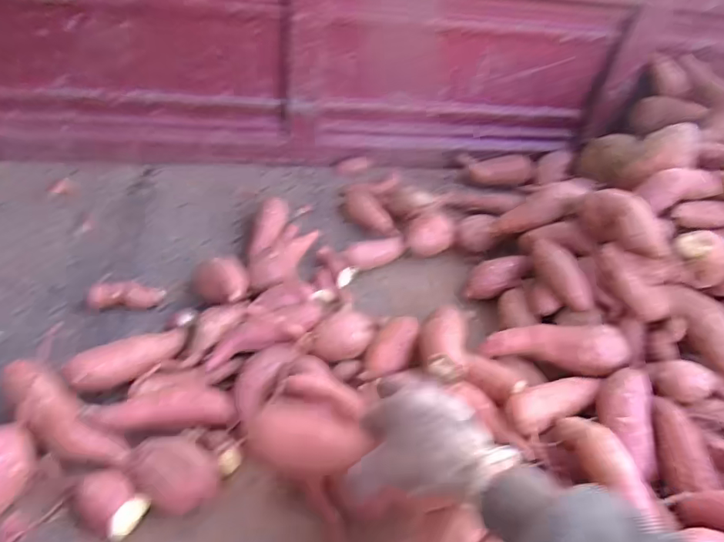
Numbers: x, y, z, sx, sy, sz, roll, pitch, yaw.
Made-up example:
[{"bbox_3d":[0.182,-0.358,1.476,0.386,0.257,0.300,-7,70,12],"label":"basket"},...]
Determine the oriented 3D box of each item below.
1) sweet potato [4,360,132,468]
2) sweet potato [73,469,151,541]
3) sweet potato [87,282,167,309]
[{"bbox_3d":[-0.289,0.143,0.489,0.145,0.034,0.046,36,49,8],"label":"sweet potato"},{"bbox_3d":[-0.227,0.206,0.452,0.059,0.030,0.043,22,46,15],"label":"sweet potato"},{"bbox_3d":[-0.297,0.031,0.643,0.085,0.027,0.037,-1,44,-8],"label":"sweet potato"}]

